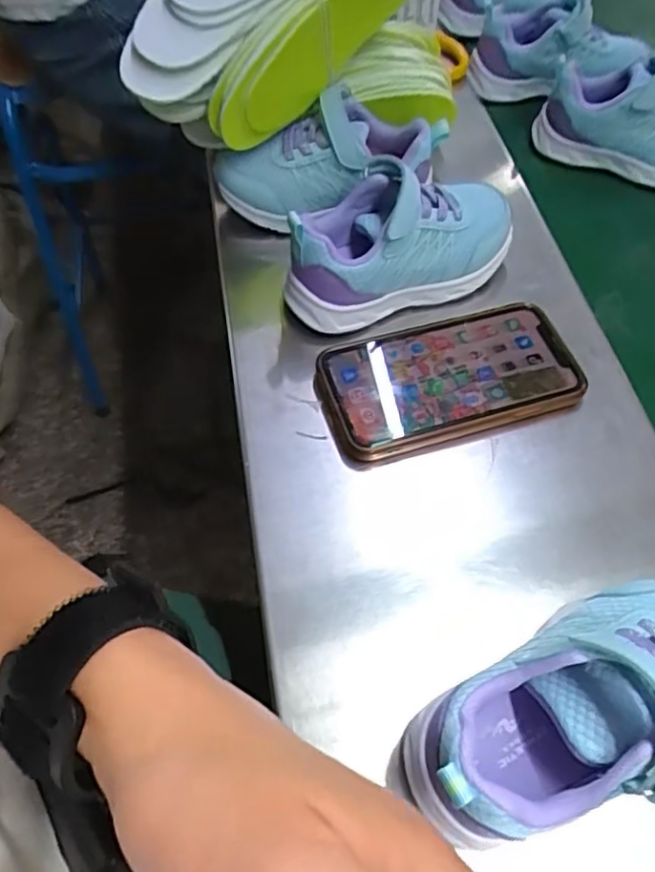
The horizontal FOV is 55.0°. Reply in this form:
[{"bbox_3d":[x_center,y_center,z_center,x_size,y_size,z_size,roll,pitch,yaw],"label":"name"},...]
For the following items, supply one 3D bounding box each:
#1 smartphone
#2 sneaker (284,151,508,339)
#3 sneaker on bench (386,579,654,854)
[{"bbox_3d":[0.073,-0.033,0.382,0.153,0.019,0.080,-14,59,-12],"label":"smartphone"},{"bbox_3d":[0.048,-0.126,0.396,0.155,0.069,0.062,-20,60,-15],"label":"sneaker"},{"bbox_3d":[0.111,0.107,0.254,0.153,0.079,0.058,-25,62,-18],"label":"sneaker on bench"}]

